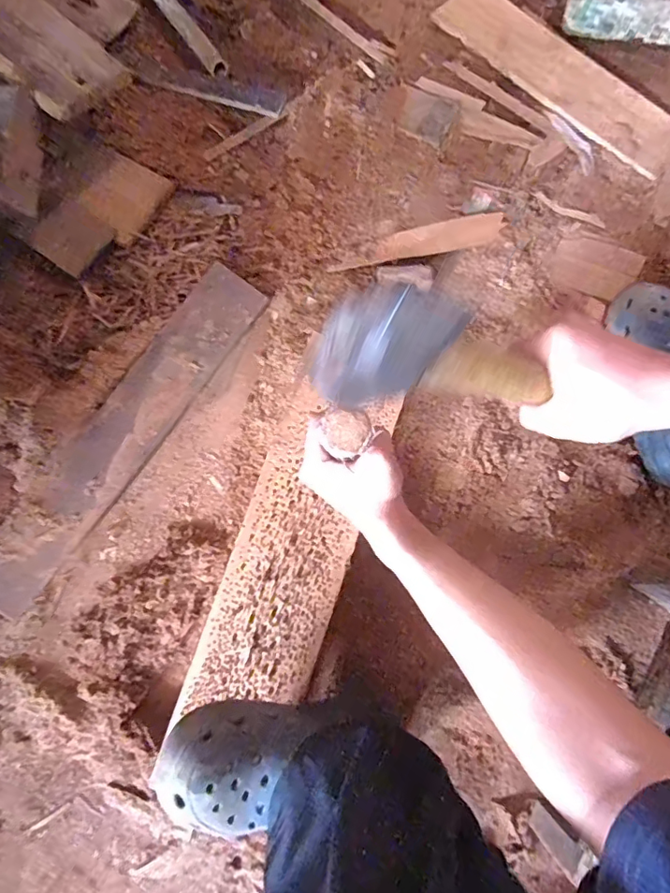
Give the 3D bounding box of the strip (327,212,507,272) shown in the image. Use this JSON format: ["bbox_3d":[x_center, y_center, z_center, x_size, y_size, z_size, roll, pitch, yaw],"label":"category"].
[{"bbox_3d":[0.111,-0.278,0.708,0.238,0.009,0.046,-13,78,-3],"label":"strip"}]

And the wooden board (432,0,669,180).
[{"bbox_3d":[0.321,-0.532,0.746,0.104,0.008,0.401,-44,81,-8],"label":"wooden board"}]

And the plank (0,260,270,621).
[{"bbox_3d":[-0.248,-0.019,0.628,0.082,0.027,0.468,34,80,7],"label":"plank"}]

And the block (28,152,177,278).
[{"bbox_3d":[-0.318,-0.316,0.702,0.112,0.028,0.179,37,79,-7],"label":"block"}]

